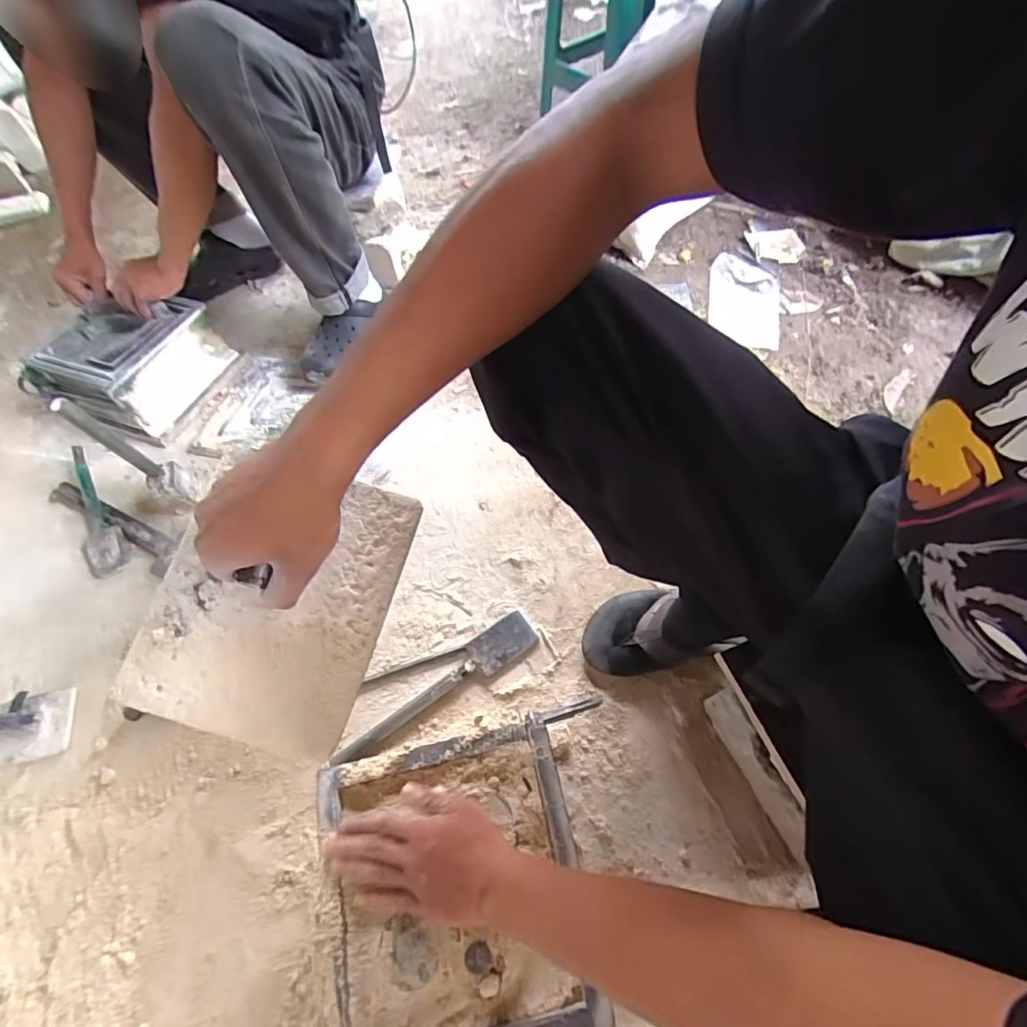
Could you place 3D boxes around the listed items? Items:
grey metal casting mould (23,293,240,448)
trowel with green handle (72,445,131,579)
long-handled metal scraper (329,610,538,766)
[{"bbox_3d":[-0.709,-0.286,0.914,0.224,0.139,0.249,18,65,17],"label":"grey metal casting mould"},{"bbox_3d":[-0.690,-0.005,0.806,0.070,0.030,0.235,-25,74,-11],"label":"trowel with green handle"},{"bbox_3d":[-0.101,0.234,0.658,0.294,0.021,0.057,-33,64,-15],"label":"long-handled metal scraper"}]

